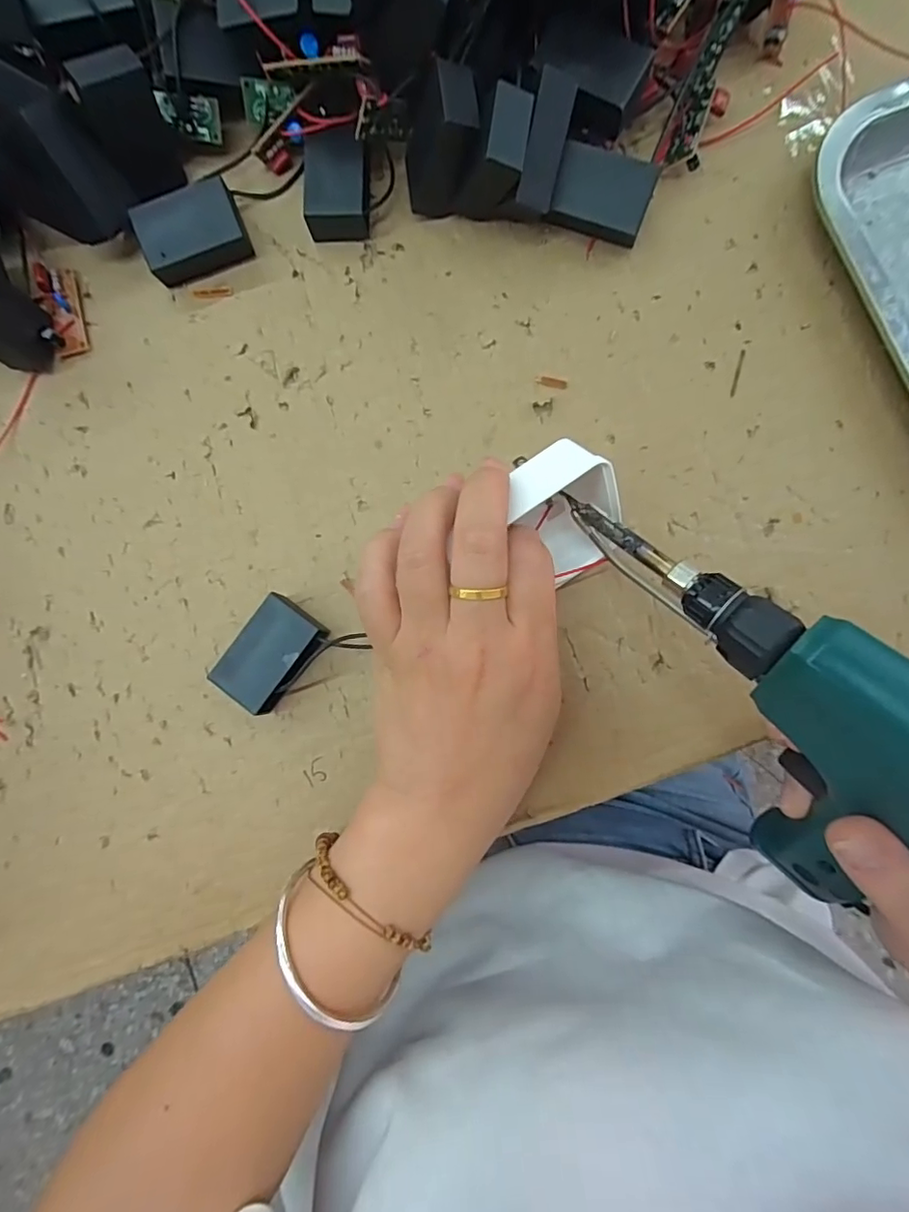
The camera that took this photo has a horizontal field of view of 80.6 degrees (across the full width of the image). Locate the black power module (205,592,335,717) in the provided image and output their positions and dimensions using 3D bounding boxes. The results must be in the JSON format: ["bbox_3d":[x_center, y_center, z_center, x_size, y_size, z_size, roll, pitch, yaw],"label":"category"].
[{"bbox_3d":[-0.081,0.022,0.242,0.031,0.020,0.047,36,87,4],"label":"black power module"}]

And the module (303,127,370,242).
[{"bbox_3d":[-0.056,-0.205,0.262,0.030,0.018,0.048,-1,85,2],"label":"module"}]

